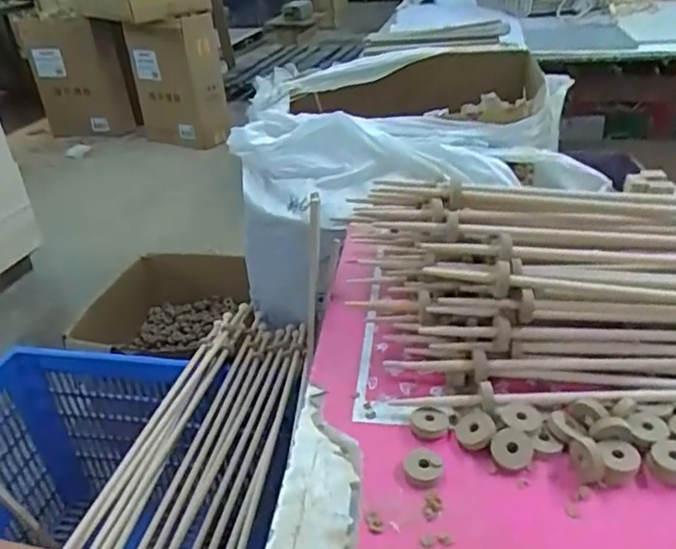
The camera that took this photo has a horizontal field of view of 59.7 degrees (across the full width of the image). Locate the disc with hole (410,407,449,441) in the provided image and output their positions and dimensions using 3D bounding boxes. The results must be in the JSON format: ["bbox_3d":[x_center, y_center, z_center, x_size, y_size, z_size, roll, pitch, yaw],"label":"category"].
[{"bbox_3d":[0.087,0.139,0.555,0.035,0.009,0.031,-7,33,-6],"label":"disc with hole"}]

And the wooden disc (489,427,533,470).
[{"bbox_3d":[0.154,0.152,0.517,0.037,0.006,0.034,1,61,-2],"label":"wooden disc"}]

